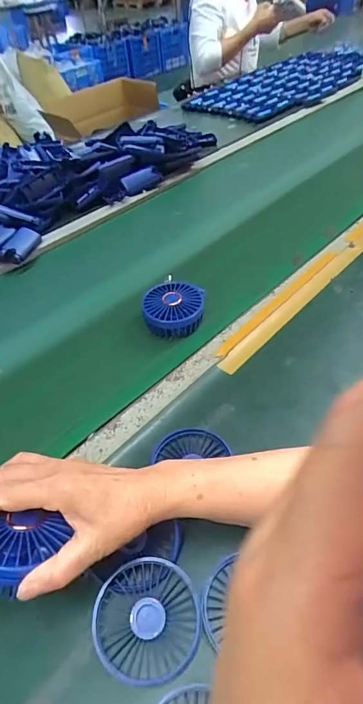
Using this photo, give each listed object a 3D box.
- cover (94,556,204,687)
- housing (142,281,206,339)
[{"bbox_3d":[-0.029,0.224,0.346,0.085,0.024,0.084,-1,45,5],"label":"cover"},{"bbox_3d":[-0.011,-0.062,0.596,0.085,0.042,0.087,-3,45,3],"label":"housing"}]

